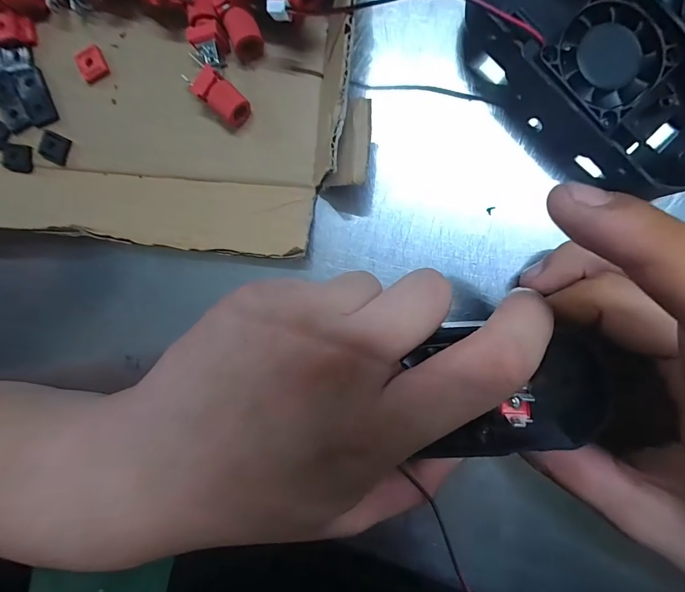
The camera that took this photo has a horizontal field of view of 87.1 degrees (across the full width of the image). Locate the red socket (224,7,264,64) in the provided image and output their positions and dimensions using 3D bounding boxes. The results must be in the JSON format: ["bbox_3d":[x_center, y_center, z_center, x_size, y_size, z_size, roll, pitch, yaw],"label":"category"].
[{"bbox_3d":[-0.043,-0.116,0.161,0.013,0.013,0.016,-15,92,11],"label":"red socket"}]

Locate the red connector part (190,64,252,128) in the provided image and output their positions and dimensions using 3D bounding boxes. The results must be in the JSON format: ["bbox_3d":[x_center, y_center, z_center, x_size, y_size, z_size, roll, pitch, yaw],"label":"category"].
[{"bbox_3d":[-0.053,-0.089,0.164,0.025,0.014,0.014,41,99,2],"label":"red connector part"}]

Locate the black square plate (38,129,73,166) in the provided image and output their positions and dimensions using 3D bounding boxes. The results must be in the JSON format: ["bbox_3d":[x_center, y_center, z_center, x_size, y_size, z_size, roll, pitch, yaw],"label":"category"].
[{"bbox_3d":[-0.147,-0.076,0.183,0.014,0.004,0.013,28,99,4],"label":"black square plate"}]

